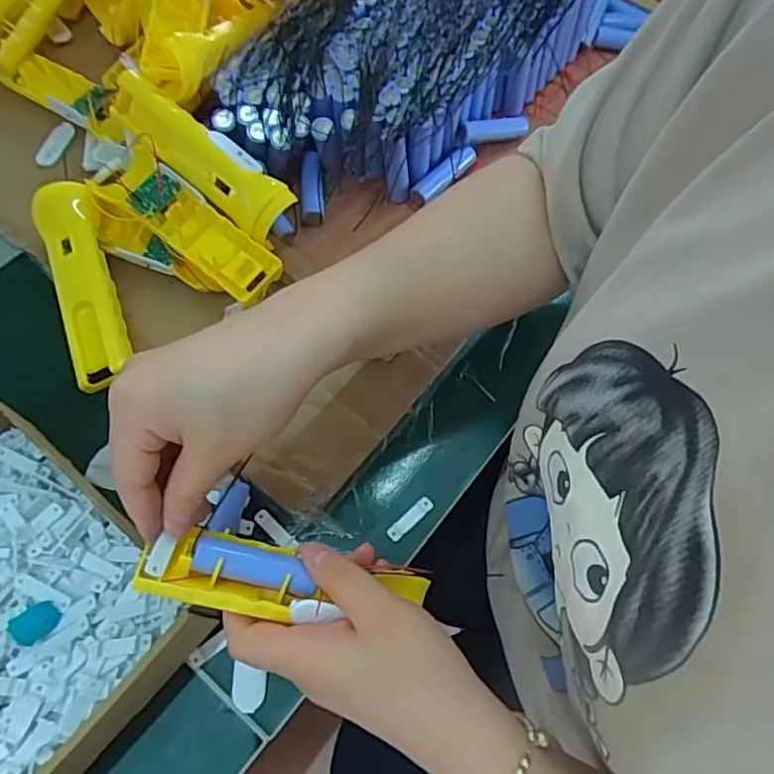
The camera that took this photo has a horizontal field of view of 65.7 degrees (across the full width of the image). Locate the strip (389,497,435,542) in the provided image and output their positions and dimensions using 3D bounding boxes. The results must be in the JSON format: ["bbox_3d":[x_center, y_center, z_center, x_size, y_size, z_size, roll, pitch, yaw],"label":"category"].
[{"bbox_3d":[0.016,0.090,0.409,0.010,0.005,0.038,42,72,18],"label":"strip"}]

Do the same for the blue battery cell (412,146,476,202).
[{"bbox_3d":[0.049,-0.181,0.501,0.016,0.014,0.065,41,71,17],"label":"blue battery cell"}]

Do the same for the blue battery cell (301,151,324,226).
[{"bbox_3d":[-0.063,-0.168,0.504,0.018,0.018,0.063,-6,65,-2],"label":"blue battery cell"}]

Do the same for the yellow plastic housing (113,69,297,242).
[{"bbox_3d":[-0.140,-0.174,0.453,0.156,0.023,0.042,40,108,2],"label":"yellow plastic housing"}]

